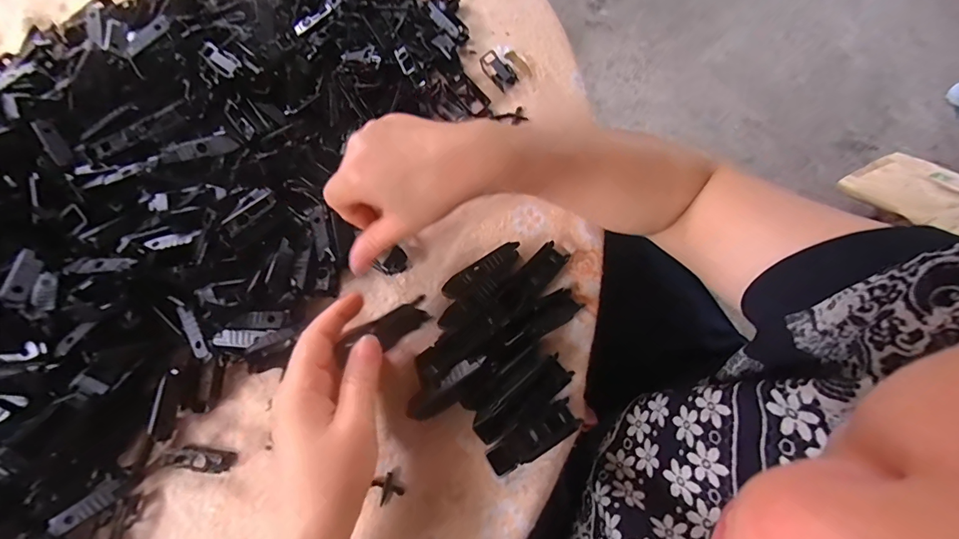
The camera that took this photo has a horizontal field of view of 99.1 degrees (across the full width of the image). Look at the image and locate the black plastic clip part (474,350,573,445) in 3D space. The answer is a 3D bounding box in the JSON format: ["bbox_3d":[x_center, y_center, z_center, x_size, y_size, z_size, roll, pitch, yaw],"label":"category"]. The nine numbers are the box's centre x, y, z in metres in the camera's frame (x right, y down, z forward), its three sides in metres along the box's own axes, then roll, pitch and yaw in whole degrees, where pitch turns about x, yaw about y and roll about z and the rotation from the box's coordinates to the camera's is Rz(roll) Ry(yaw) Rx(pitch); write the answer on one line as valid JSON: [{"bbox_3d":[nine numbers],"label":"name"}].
[{"bbox_3d":[0.030,0.086,0.274,0.076,0.018,0.022,-29,72,-25],"label":"black plastic clip part"}]

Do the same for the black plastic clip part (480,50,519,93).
[{"bbox_3d":[0.019,-0.188,0.382,0.021,0.012,0.037,-34,74,-11],"label":"black plastic clip part"}]

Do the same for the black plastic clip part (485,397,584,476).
[{"bbox_3d":[0.036,0.112,0.275,0.065,0.010,0.023,-30,73,-10],"label":"black plastic clip part"}]

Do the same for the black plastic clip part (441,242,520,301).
[{"bbox_3d":[0.002,-0.001,0.306,0.067,0.004,0.016,-36,74,-12],"label":"black plastic clip part"}]

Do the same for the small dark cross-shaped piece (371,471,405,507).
[{"bbox_3d":[-0.061,0.145,0.271,0.016,0.004,0.017,-28,73,-9],"label":"small dark cross-shaped piece"}]

